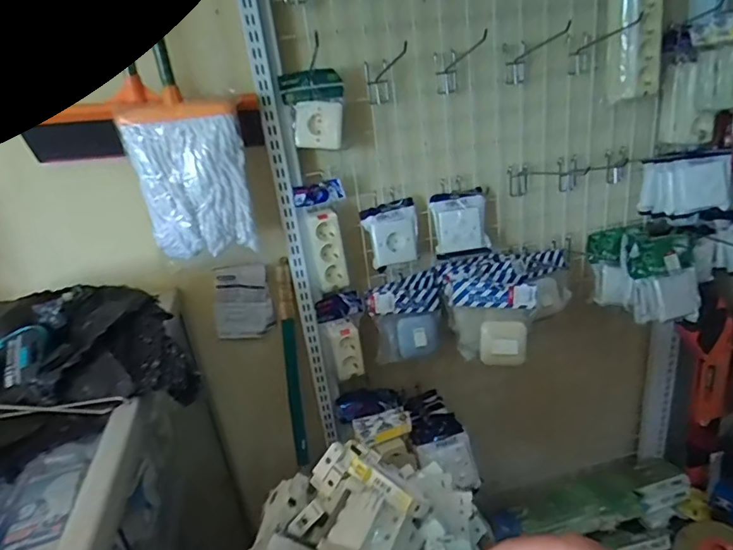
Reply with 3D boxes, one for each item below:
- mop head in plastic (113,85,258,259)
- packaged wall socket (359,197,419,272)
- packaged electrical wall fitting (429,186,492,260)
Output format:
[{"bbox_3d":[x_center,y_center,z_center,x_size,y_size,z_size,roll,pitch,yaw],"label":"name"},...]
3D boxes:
[{"bbox_3d":[-0.286,-0.160,0.814,0.172,0.247,0.037,-7,23,2],"label":"mop head in plastic"},{"bbox_3d":[0.054,-0.088,1.015,0.111,0.121,0.046,-19,25,-25],"label":"packaged wall socket"},{"bbox_3d":[0.202,-0.109,1.051,0.115,0.137,0.050,-8,23,0],"label":"packaged electrical wall fitting"}]

